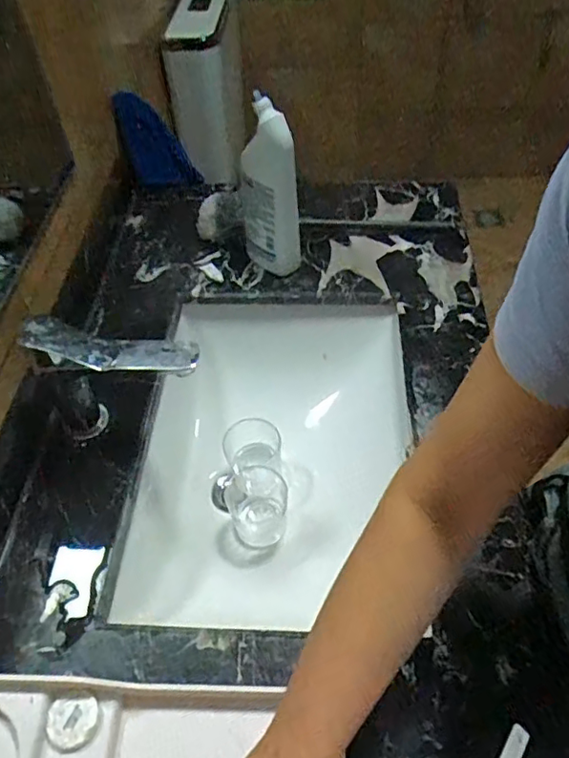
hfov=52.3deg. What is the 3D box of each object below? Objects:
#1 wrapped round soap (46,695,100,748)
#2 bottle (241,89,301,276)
[{"bbox_3d":[-0.165,0.268,0.451,0.043,0.018,0.033,-4,50,-1],"label":"wrapped round soap"},{"bbox_3d":[-0.020,-0.240,0.772,0.078,0.230,0.052,-2,50,1],"label":"bottle"}]

